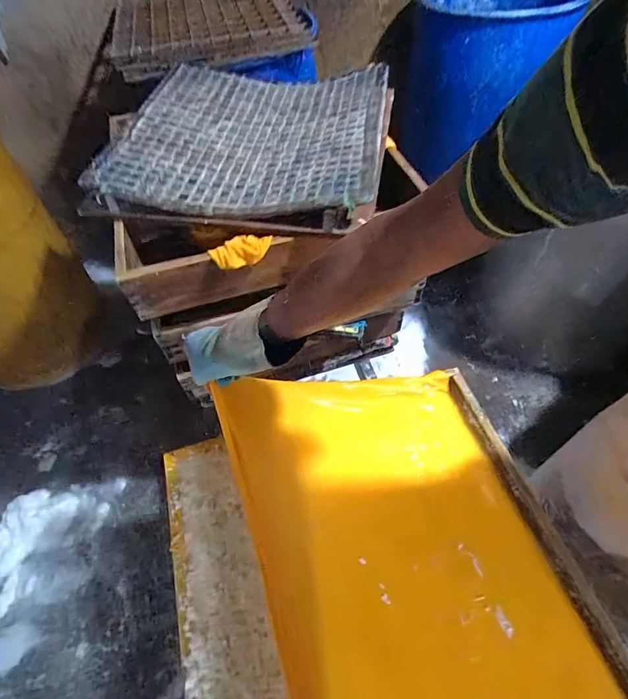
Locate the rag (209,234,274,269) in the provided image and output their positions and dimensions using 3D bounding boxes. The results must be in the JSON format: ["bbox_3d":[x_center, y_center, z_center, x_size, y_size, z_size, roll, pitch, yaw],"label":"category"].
[{"bbox_3d":[-0.117,-0.160,0.658,0.097,0.037,0.030,-20,57,-11],"label":"rag"}]

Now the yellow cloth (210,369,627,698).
[{"bbox_3d":[0.137,0.318,0.529,0.395,0.095,0.697,-15,54,-8],"label":"yellow cloth"}]

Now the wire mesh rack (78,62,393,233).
[{"bbox_3d":[-0.110,-0.421,0.788,0.496,0.058,0.510,9,54,10],"label":"wire mesh rack"}]

